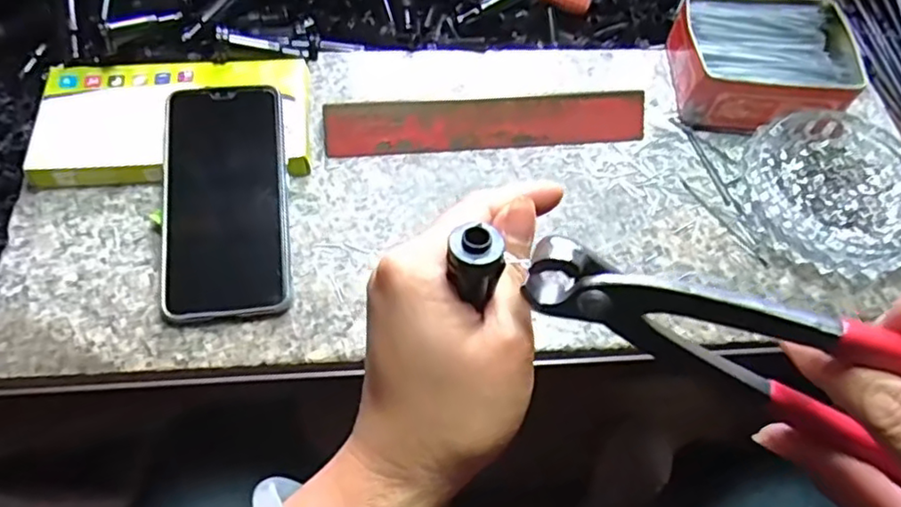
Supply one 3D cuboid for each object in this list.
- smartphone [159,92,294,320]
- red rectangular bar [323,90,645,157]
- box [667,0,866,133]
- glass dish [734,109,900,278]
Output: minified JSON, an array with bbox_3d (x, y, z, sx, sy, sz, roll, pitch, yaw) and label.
[{"bbox_3d":[-0.141,-0.035,0.402,0.076,0.008,0.154,-7,71,-5],"label":"smartphone"},{"bbox_3d":[0.027,-0.095,0.455,0.227,0.026,0.027,-4,61,-7],"label":"red rectangular bar"},{"bbox_3d":[0.237,-0.148,0.490,0.128,0.048,0.108,4,60,-2],"label":"box"},{"bbox_3d":[0.259,-0.043,0.439,0.113,0.032,0.122,2,60,-3],"label":"glass dish"}]

